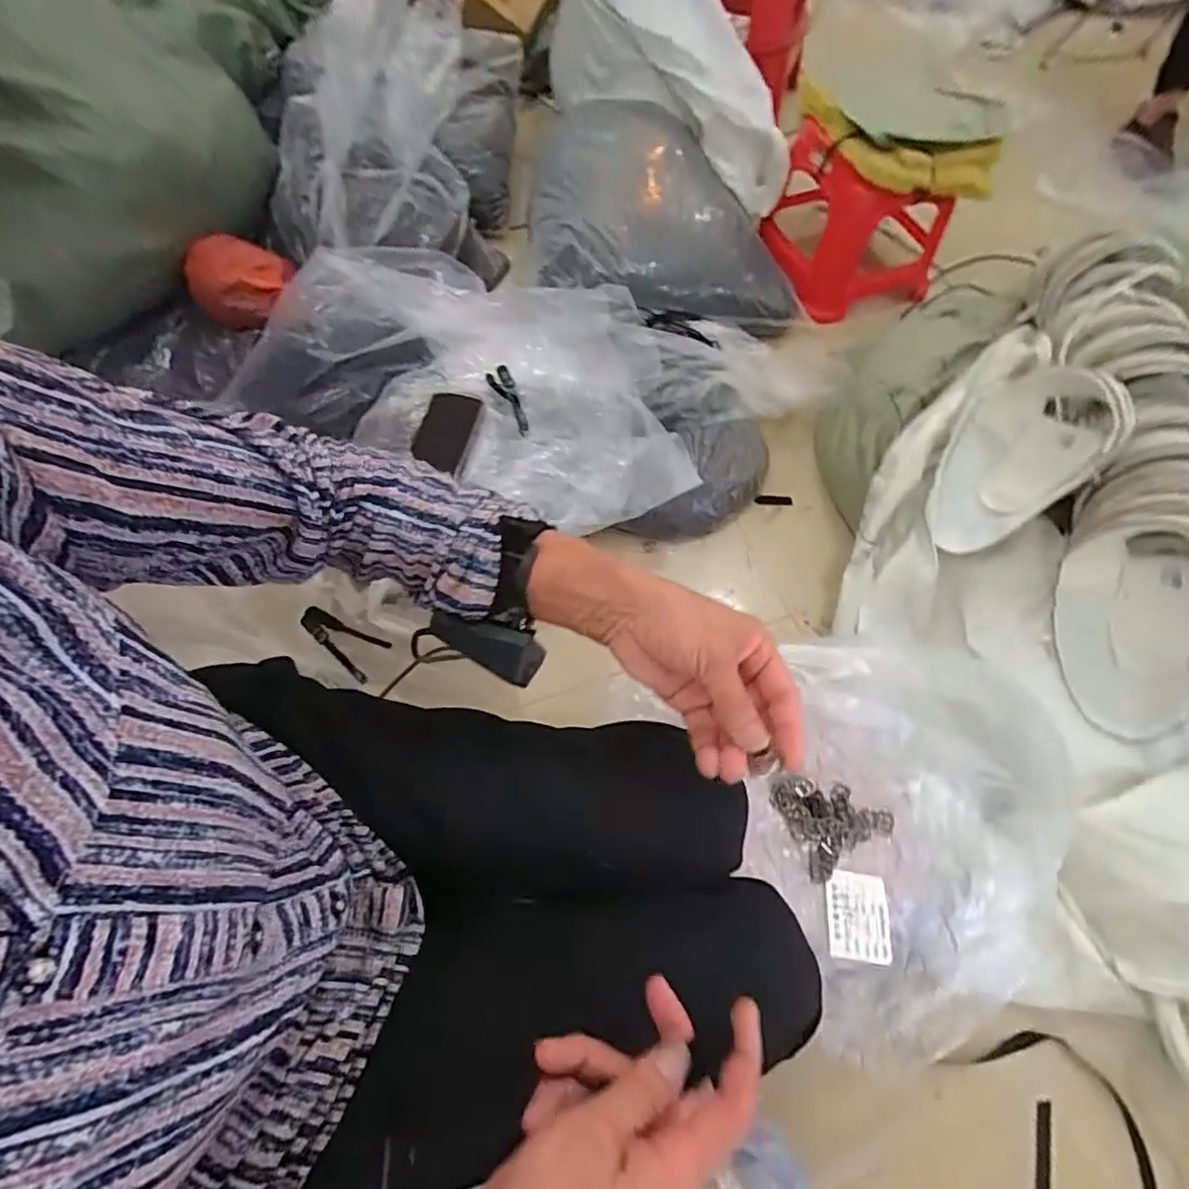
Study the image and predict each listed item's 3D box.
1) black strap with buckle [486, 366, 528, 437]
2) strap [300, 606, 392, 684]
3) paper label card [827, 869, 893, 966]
[{"bbox_3d":[-0.120,-0.282,0.888,0.034,0.011,0.129,-27,69,-2],"label":"black strap with buckle"},{"bbox_3d":[-0.344,0.057,0.844,0.150,0.022,0.061,38,69,17],"label":"strap"},{"bbox_3d":[0.246,0.300,0.568,0.056,0.004,0.074,7,55,5],"label":"paper label card"}]

